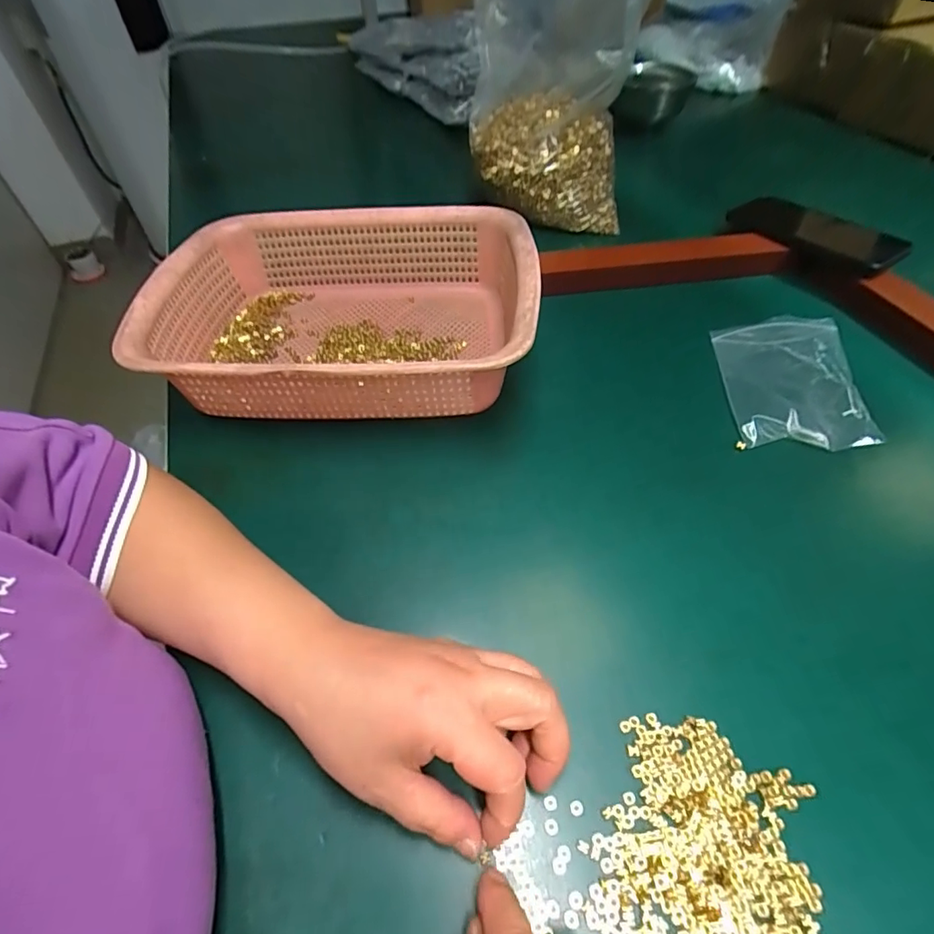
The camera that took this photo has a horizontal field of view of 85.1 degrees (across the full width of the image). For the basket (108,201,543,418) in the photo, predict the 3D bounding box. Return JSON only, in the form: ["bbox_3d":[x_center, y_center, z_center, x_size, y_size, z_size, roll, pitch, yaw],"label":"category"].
[{"bbox_3d":[-0.097,-0.127,0.420,0.293,0.084,0.217,2,51,3],"label":"basket"}]

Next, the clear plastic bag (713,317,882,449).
[{"bbox_3d":[0.260,-0.075,0.413,0.091,0.022,0.139,4,51,5],"label":"clear plastic bag"}]

